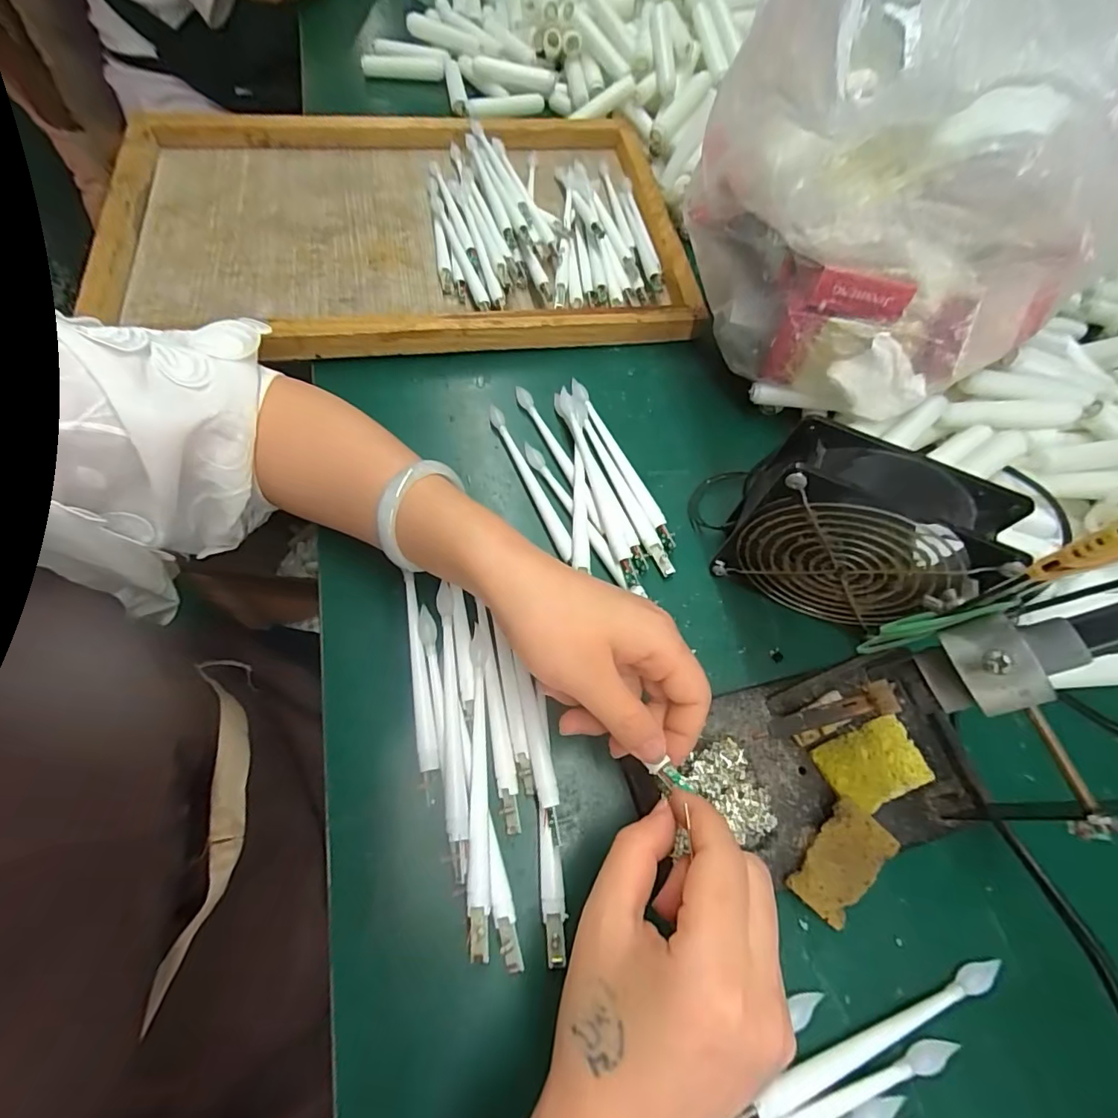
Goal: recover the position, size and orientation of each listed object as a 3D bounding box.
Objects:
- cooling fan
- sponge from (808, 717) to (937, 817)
[{"bbox_3d":[0.167,-0.009,0.294,0.134,0.115,0.045,26,64,10],"label":"cooling fan"},{"bbox_3d":[0.175,0.115,0.290,0.056,0.007,0.038,-18,65,-12],"label":"sponge"}]

